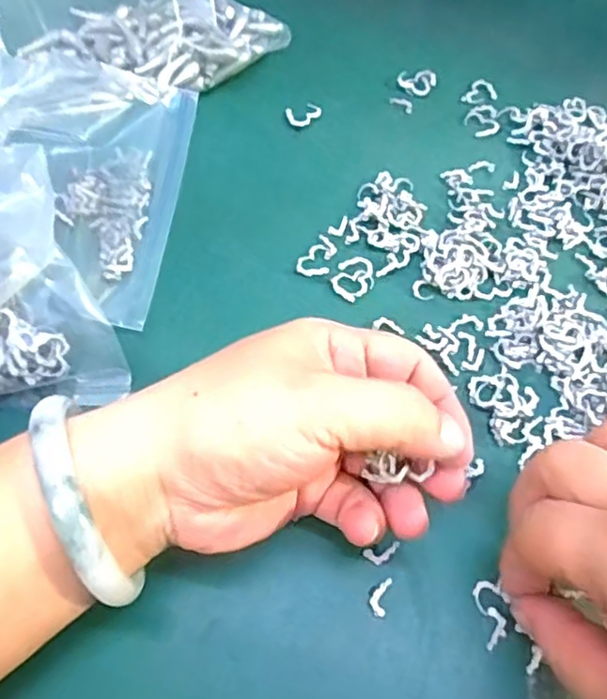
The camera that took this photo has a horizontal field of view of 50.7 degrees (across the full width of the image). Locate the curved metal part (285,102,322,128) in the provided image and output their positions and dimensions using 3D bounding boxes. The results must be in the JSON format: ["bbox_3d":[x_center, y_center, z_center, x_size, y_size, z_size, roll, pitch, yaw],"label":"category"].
[{"bbox_3d":[0.001,-0.130,0.351,0.020,0.004,0.014,-22,65,-12],"label":"curved metal part"}]

